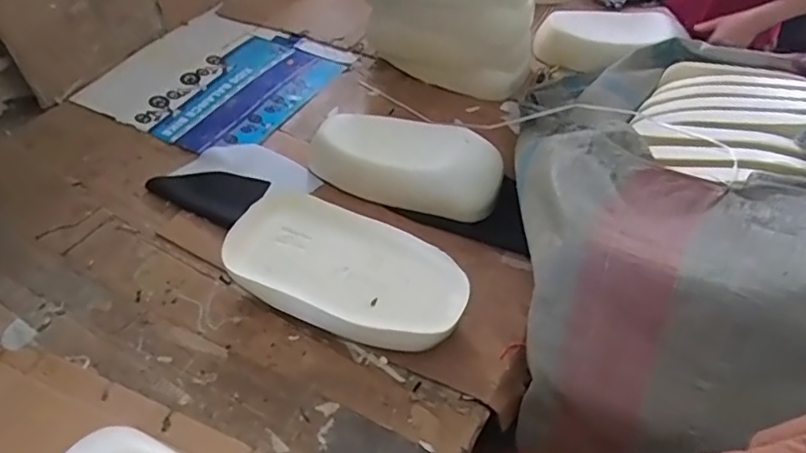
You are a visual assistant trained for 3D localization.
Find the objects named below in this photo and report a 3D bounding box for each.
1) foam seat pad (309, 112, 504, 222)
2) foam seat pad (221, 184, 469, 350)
[{"bbox_3d":[0.007,-0.126,1.081,0.366,0.103,0.160,12,48,11],"label":"foam seat pad"},{"bbox_3d":[-0.085,0.076,0.895,0.367,0.099,0.188,18,49,15],"label":"foam seat pad"}]

